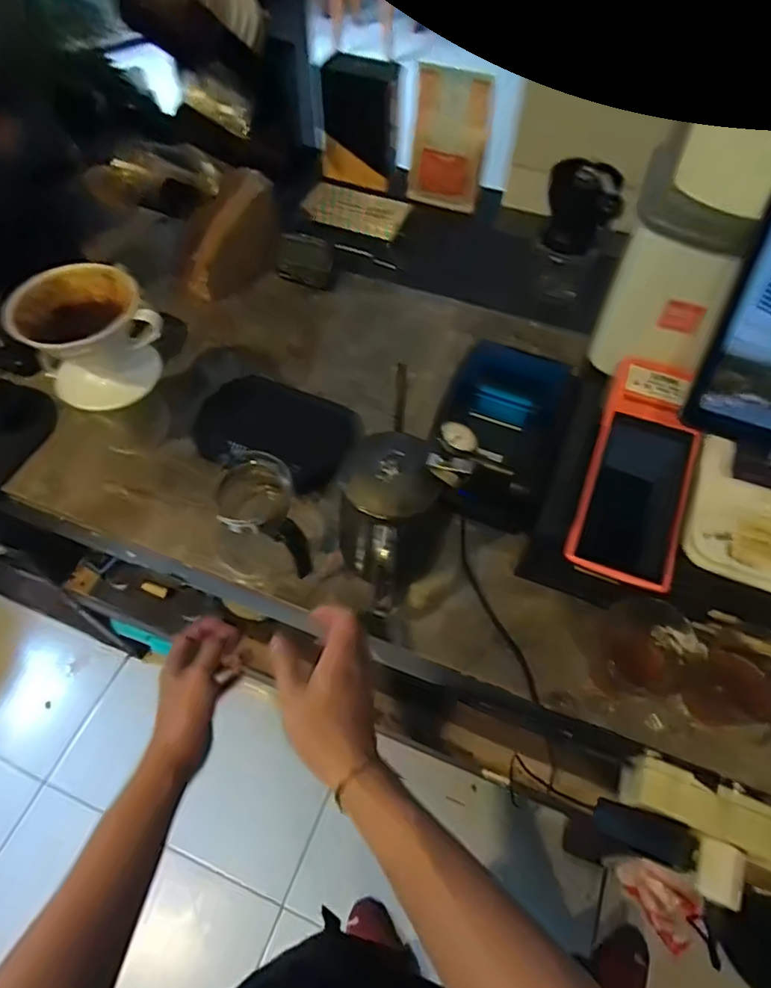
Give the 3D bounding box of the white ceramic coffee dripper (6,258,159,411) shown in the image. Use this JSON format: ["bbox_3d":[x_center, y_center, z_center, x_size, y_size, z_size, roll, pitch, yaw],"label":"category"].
[{"bbox_3d":[-0.287,-0.150,0.562,0.116,0.103,0.093,-28,62,-18],"label":"white ceramic coffee dripper"}]

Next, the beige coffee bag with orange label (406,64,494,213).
[{"bbox_3d":[0.096,-0.541,0.870,0.118,0.160,0.078,9,58,4],"label":"beige coffee bag with orange label"}]

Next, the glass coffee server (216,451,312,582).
[{"bbox_3d":[-0.124,0.036,0.552,0.087,0.094,0.113,-17,59,-12],"label":"glass coffee server"}]

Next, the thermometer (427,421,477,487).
[{"bbox_3d":[0.057,-0.033,0.476,0.036,0.048,0.029,13,58,7],"label":"thermometer"}]

